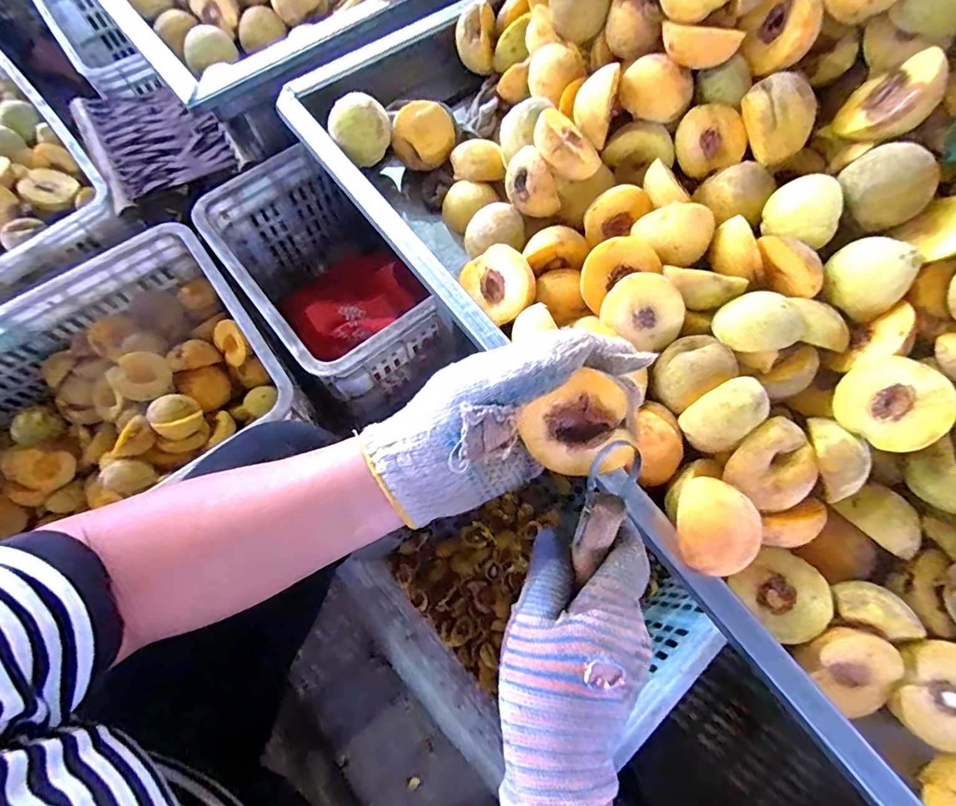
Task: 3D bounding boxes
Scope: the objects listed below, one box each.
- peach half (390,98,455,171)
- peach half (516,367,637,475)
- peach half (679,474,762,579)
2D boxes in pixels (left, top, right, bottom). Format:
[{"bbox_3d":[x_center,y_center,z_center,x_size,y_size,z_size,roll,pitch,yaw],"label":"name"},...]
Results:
[{"bbox_3d":[-0.059,-0.285,0.512,0.068,0.041,0.054,0,69,0],"label":"peach half"},{"bbox_3d":[0.060,0.009,0.279,0.059,0.032,0.059,-12,108,21],"label":"peach half"},{"bbox_3d":[0.166,0.086,0.338,0.052,0.035,0.065,9,69,4],"label":"peach half"}]

